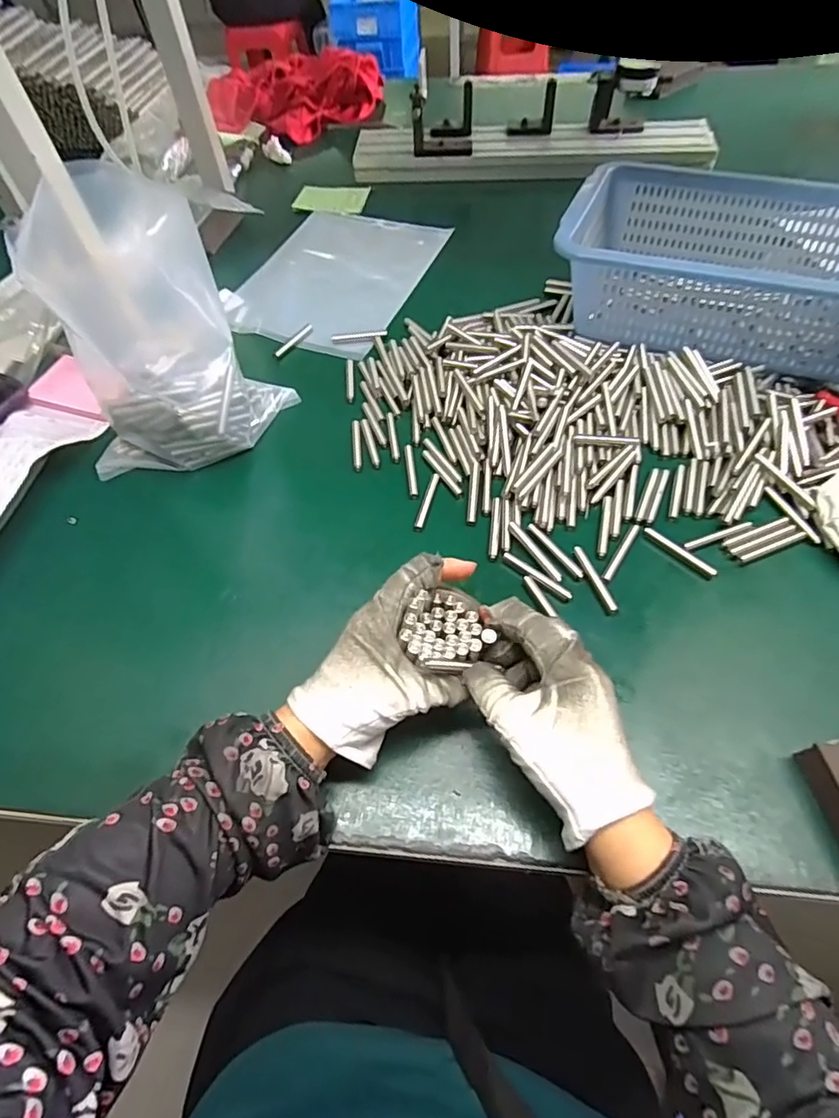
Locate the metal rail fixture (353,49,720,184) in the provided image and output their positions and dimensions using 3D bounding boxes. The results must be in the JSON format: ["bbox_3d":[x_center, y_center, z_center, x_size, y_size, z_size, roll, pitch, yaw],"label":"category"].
[{"bbox_3d":[0.156,-0.585,0.754,0.487,0.108,0.121,7,60,3],"label":"metal rail fixture"}]

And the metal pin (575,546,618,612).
[{"bbox_3d":[0.127,0.013,0.402,0.007,0.004,0.057,-16,62,-10],"label":"metal pin"}]

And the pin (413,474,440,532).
[{"bbox_3d":[0.006,-0.047,0.452,0.008,0.005,0.058,14,61,7],"label":"pin"}]

